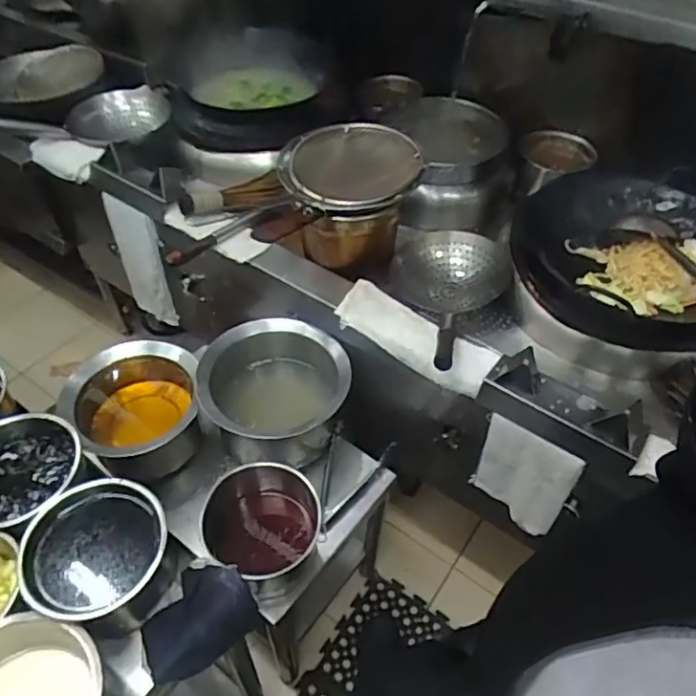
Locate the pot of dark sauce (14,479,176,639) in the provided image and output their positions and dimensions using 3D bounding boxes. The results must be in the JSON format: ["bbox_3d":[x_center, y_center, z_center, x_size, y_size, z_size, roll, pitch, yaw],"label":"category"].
[{"bbox_3d":[-0.291,0.248,0.674,0.148,0.102,0.150,1,48,-1],"label":"pot of dark sauce"}]

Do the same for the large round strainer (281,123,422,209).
[{"bbox_3d":[0.004,-0.350,1.099,0.265,0.061,0.269,1,48,-1],"label":"large round strainer"}]

